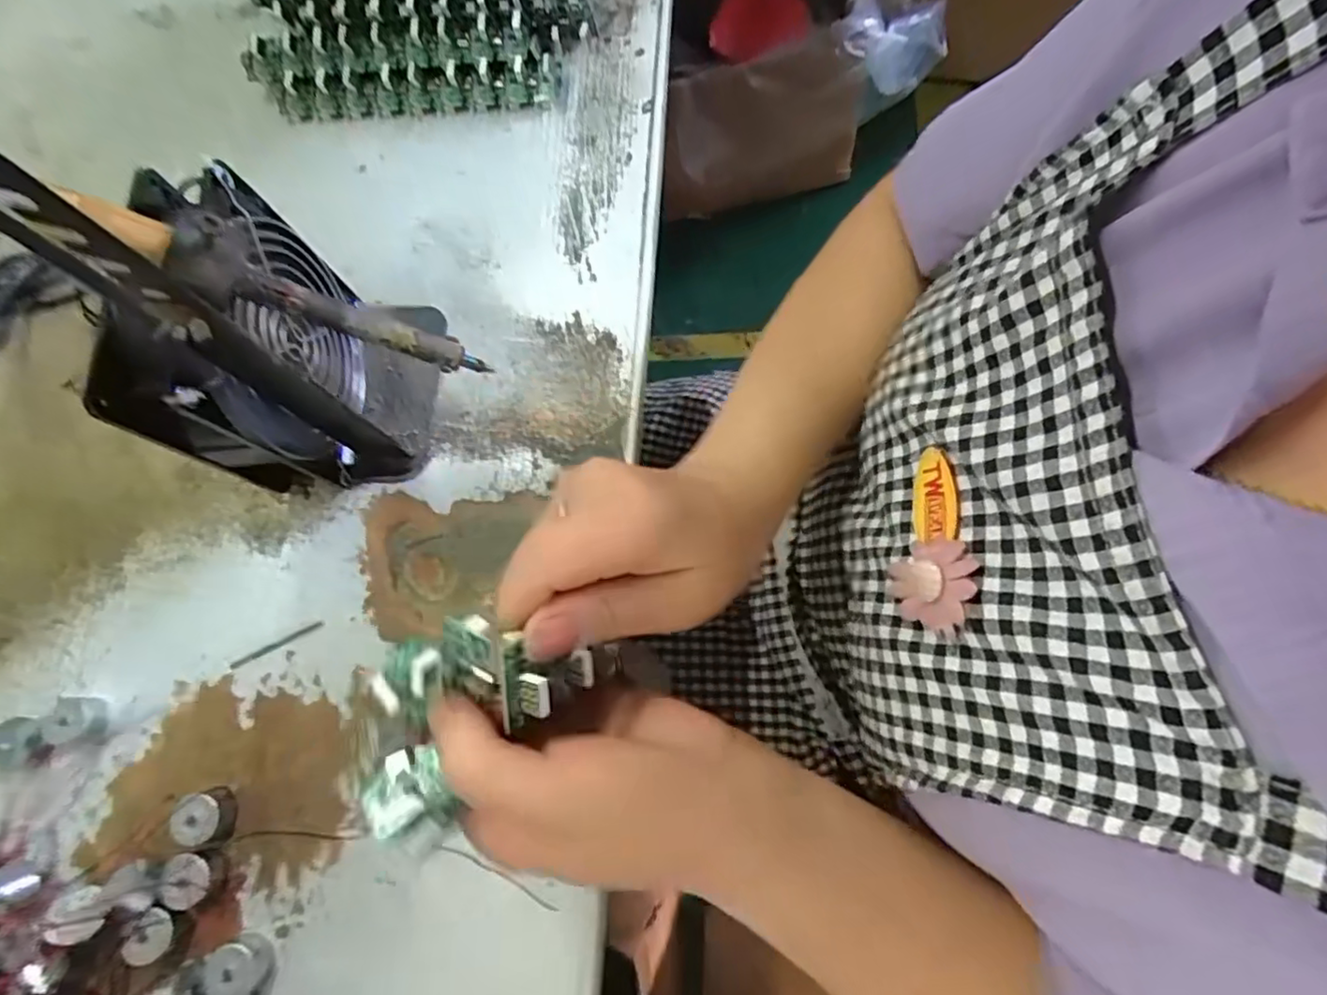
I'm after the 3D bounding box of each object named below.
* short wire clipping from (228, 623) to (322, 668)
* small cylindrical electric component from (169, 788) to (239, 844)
[{"bbox_3d":[-0.206,0.078,0.338,0.052,0.004,0.004,-26,72,1],"label":"short wire clipping"},{"bbox_3d":[-0.223,0.155,0.311,0.022,0.017,0.024,-2,74,8],"label":"small cylindrical electric component"}]

